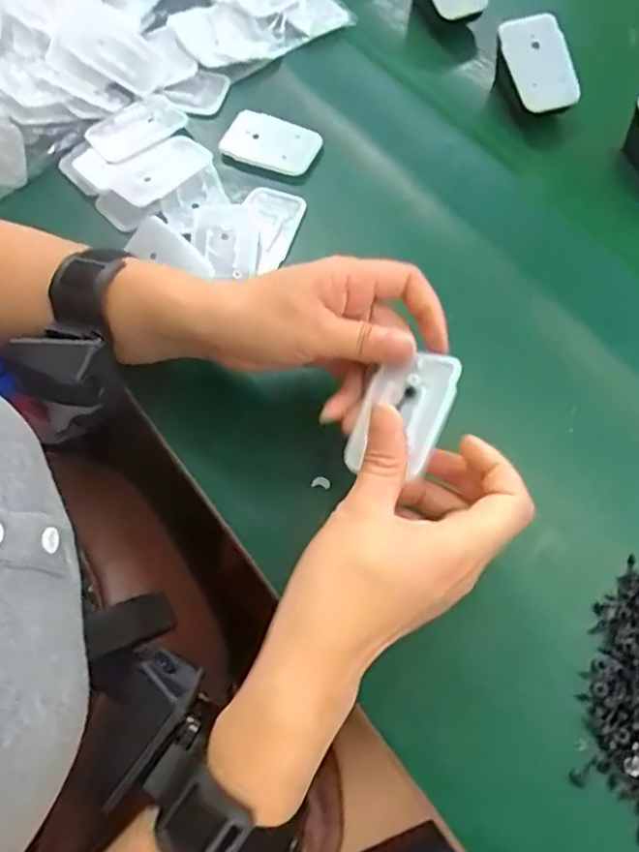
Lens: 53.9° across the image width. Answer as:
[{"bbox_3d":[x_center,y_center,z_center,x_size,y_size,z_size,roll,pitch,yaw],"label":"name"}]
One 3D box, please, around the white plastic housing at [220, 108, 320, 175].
[{"bbox_3d":[-0.035,-0.202,0.451,0.066,0.004,0.040,22,85,8],"label":"white plastic housing"}]

